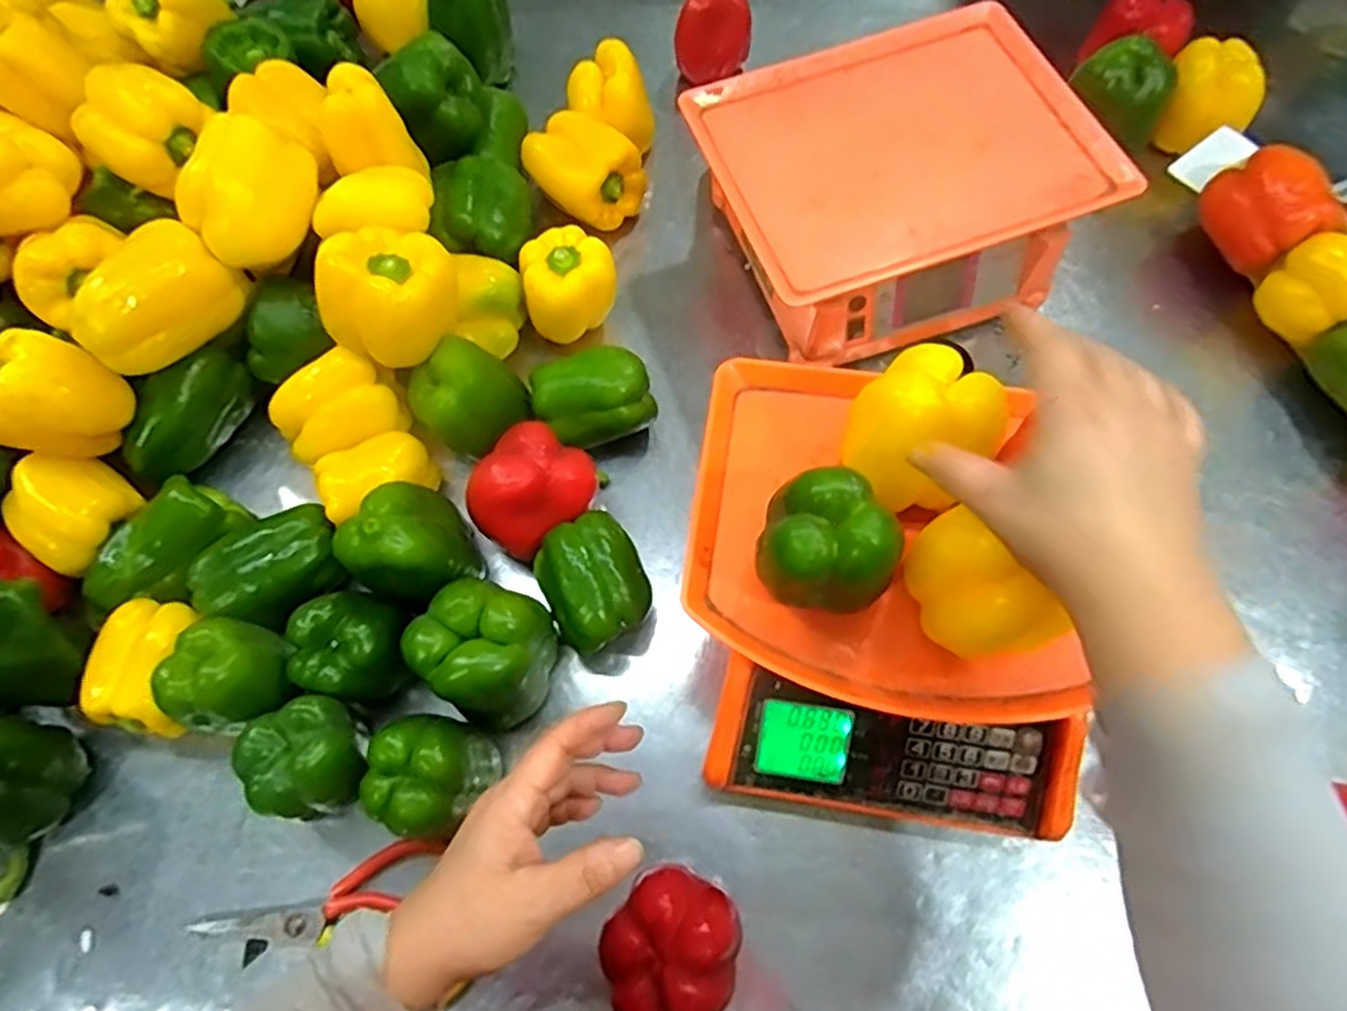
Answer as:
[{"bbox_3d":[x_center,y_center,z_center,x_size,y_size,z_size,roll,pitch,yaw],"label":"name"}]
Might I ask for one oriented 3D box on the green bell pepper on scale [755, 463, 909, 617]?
[{"bbox_3d":[0.081,0.029,0.408,0.058,0.106,0.065,-34,71,-11],"label":"green bell pepper on scale"}]

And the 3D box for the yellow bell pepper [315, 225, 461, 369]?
[{"bbox_3d":[-0.212,-0.158,0.549,0.102,0.077,0.086,-29,70,-9],"label":"yellow bell pepper"}]

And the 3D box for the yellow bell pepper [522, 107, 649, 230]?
[{"bbox_3d":[-0.091,-0.316,0.687,0.107,0.066,0.076,33,73,14],"label":"yellow bell pepper"}]

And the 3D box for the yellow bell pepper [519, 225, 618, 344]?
[{"bbox_3d":[-0.089,-0.192,0.634,0.076,0.065,0.069,-14,68,-4],"label":"yellow bell pepper"}]

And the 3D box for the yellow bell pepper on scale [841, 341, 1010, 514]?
[{"bbox_3d":[0.144,-0.042,0.432,0.080,0.071,0.076,-1,68,2],"label":"yellow bell pepper on scale"}]

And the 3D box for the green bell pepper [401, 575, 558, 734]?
[{"bbox_3d":[-0.129,0.101,0.500,0.084,0.078,0.083,-1,68,2],"label":"green bell pepper"}]

